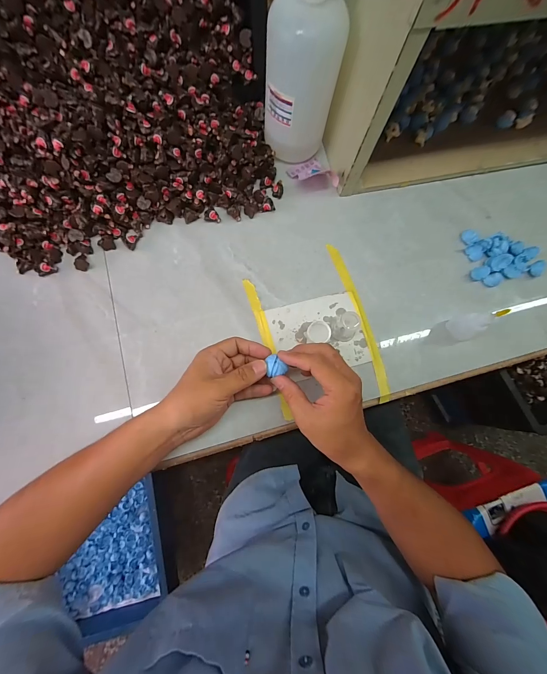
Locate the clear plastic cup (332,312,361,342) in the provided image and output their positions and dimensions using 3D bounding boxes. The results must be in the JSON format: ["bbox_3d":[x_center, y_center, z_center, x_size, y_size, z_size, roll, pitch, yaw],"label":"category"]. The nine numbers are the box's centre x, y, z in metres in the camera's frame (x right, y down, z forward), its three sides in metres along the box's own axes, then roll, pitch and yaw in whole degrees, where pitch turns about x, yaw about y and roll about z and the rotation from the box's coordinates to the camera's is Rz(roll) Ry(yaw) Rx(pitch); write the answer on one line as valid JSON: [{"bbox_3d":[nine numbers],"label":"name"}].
[{"bbox_3d":[0.099,-0.012,0.383,0.032,0.039,0.033,1,78,-3],"label":"clear plastic cup"}]

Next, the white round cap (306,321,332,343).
[{"bbox_3d":[0.063,-0.007,0.394,0.033,0.014,0.027,7,78,-2],"label":"white round cap"}]

